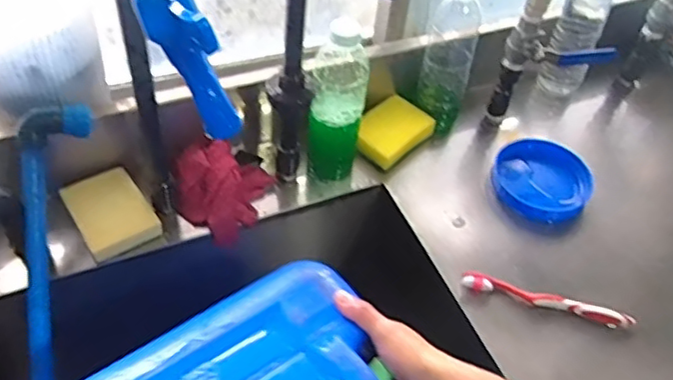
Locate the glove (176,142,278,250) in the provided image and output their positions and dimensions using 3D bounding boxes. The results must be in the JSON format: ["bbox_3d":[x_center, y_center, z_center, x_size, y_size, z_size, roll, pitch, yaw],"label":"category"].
[{"bbox_3d":[-0.133,0.000,0.702,0.092,0.085,0.099,3,49,-3],"label":"glove"}]

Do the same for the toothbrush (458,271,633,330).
[{"bbox_3d":[0.227,0.118,0.651,0.183,0.015,0.021,15,49,7],"label":"toothbrush"}]

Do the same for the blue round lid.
[{"bbox_3d":[0.259,-0.012,0.766,0.117,0.037,0.114,3,49,-3],"label":"blue round lid"}]

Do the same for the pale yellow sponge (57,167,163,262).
[{"bbox_3d":[-0.250,0.023,0.668,0.075,0.027,0.098,-28,57,-26],"label":"pale yellow sponge"}]

